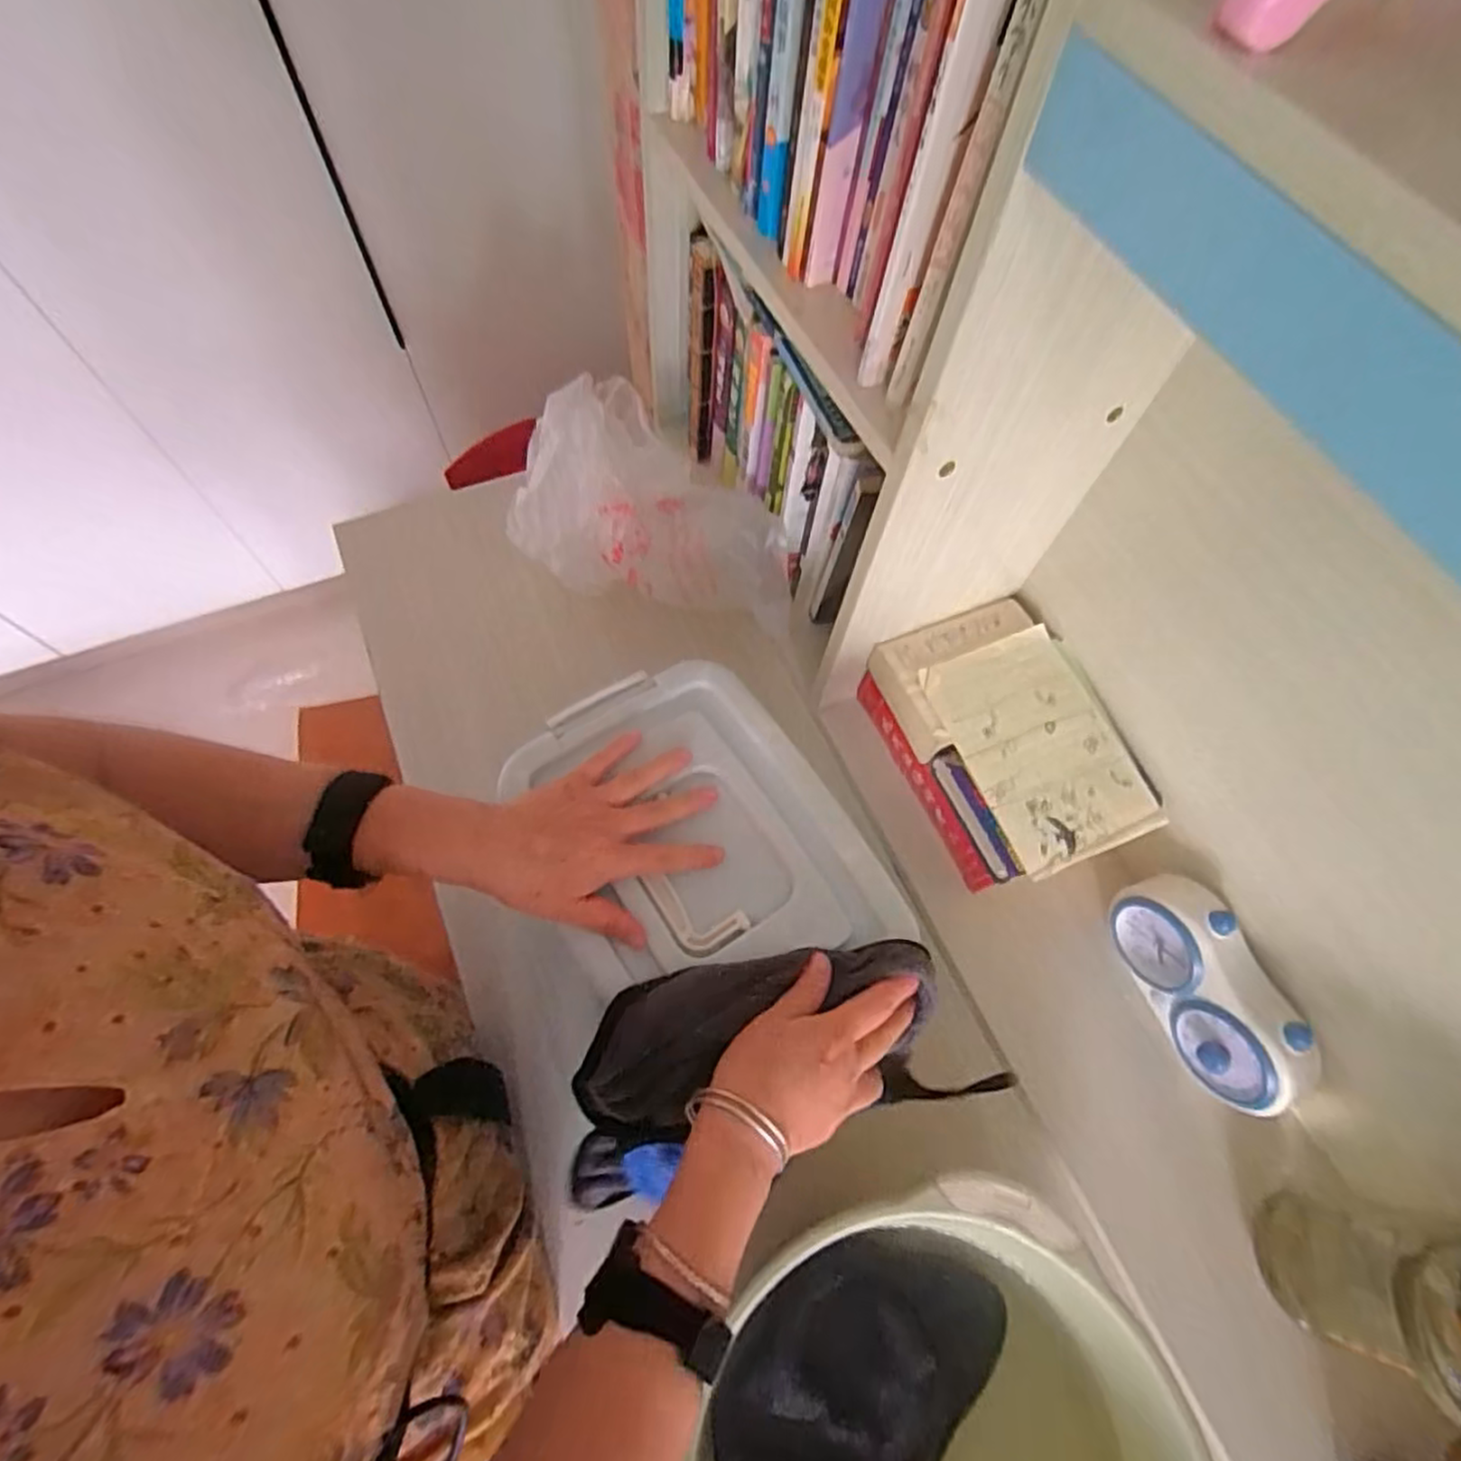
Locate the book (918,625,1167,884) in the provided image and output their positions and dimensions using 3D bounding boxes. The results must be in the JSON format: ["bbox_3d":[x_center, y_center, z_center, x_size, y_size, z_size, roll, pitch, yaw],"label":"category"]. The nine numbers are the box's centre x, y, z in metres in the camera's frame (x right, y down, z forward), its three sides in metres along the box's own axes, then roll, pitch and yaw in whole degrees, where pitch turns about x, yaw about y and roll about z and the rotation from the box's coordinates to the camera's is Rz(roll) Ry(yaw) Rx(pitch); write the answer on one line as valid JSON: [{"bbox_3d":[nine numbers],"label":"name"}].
[{"bbox_3d":[0.254,0.012,0.583,0.134,0.014,0.190,-22,68,-13],"label":"book"}]

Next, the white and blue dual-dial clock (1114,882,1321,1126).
[{"bbox_3d":[0.379,0.201,0.551,0.062,0.087,0.178,-16,67,-10],"label":"white and blue dual-dial clock"}]

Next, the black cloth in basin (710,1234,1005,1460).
[{"bbox_3d":[0.066,0.451,0.437,0.152,0.048,0.235,24,66,7],"label":"black cloth in basin"}]

